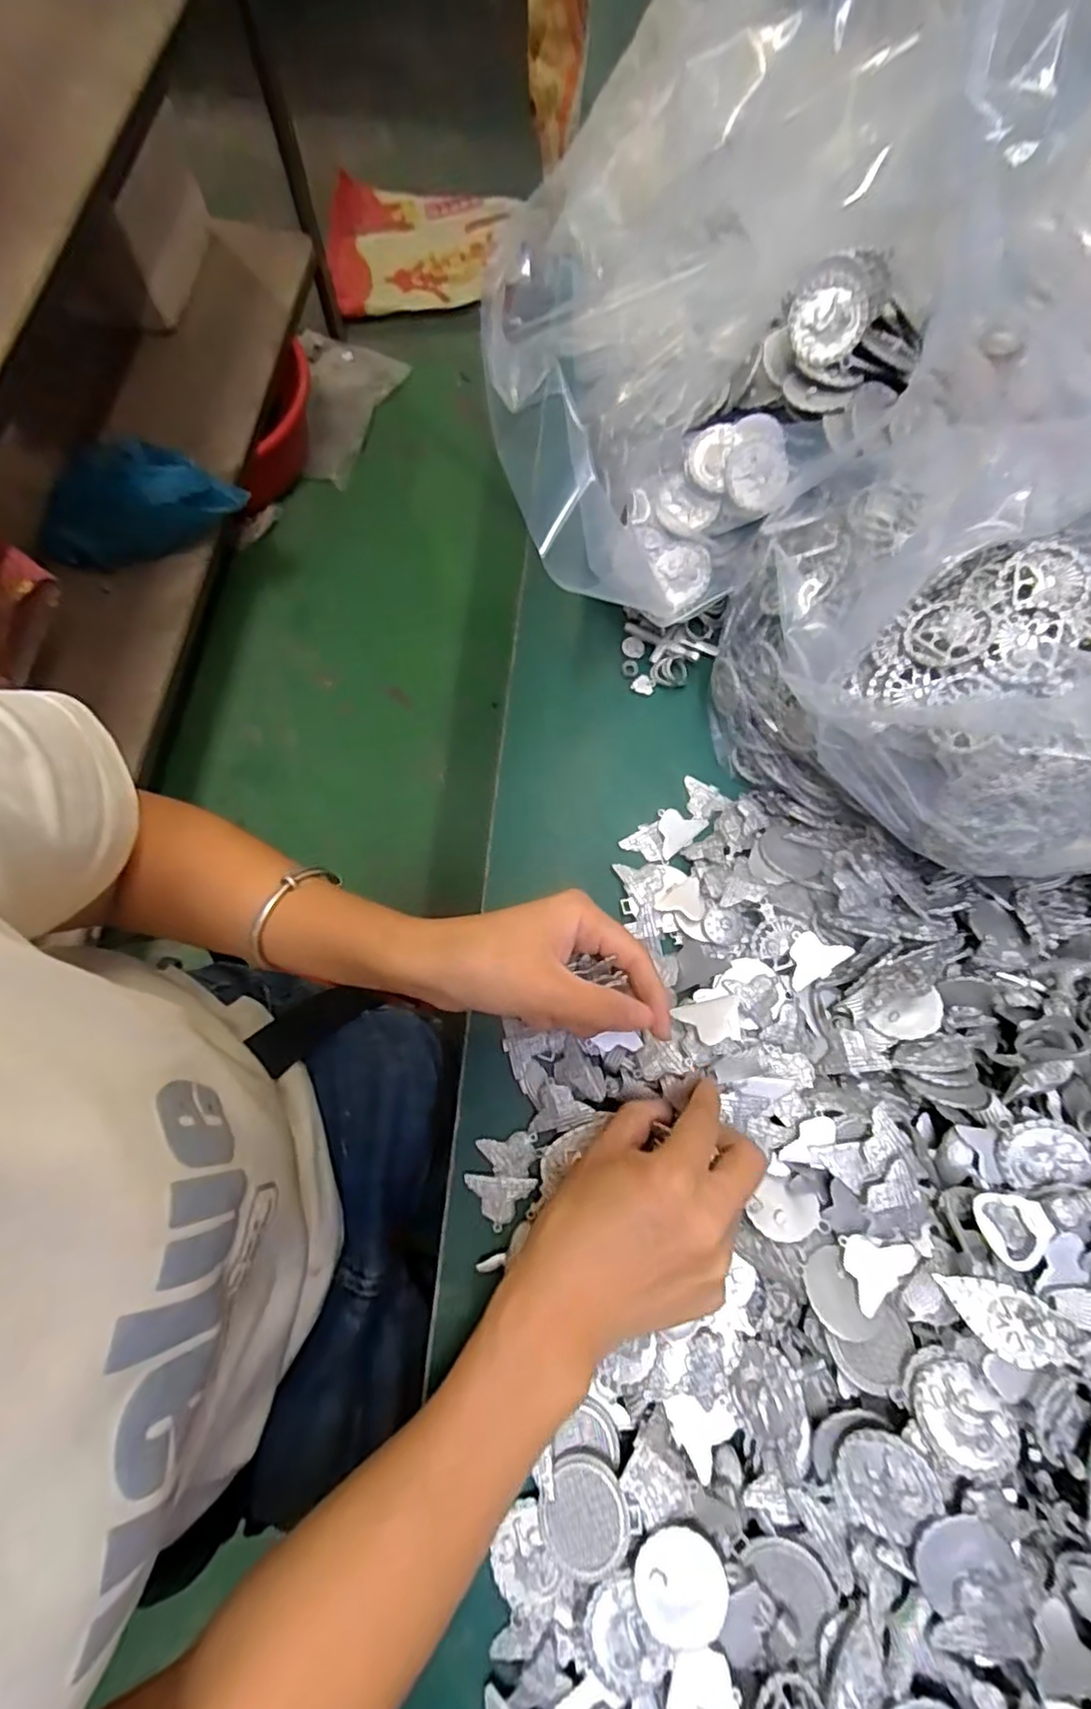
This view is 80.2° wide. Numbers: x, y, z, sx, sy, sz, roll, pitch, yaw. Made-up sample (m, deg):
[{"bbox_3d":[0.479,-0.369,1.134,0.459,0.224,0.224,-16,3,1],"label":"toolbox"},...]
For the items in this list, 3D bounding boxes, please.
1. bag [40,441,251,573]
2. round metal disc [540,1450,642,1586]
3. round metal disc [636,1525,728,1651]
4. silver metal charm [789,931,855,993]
[{"bbox_3d":[-0.619,-0.533,0.965,0.304,0.106,0.152,-13,74,8],"label":"bag"},{"bbox_3d":[0.018,0.290,0.283,0.038,0.005,0.042,34,80,30],"label":"round metal disc"},{"bbox_3d":[0.057,0.305,0.269,0.036,0.009,0.037,1,74,-2],"label":"round metal disc"},{"bbox_3d":[0.144,0.056,0.350,0.035,0.004,0.024,-44,72,6],"label":"silver metal charm"}]

